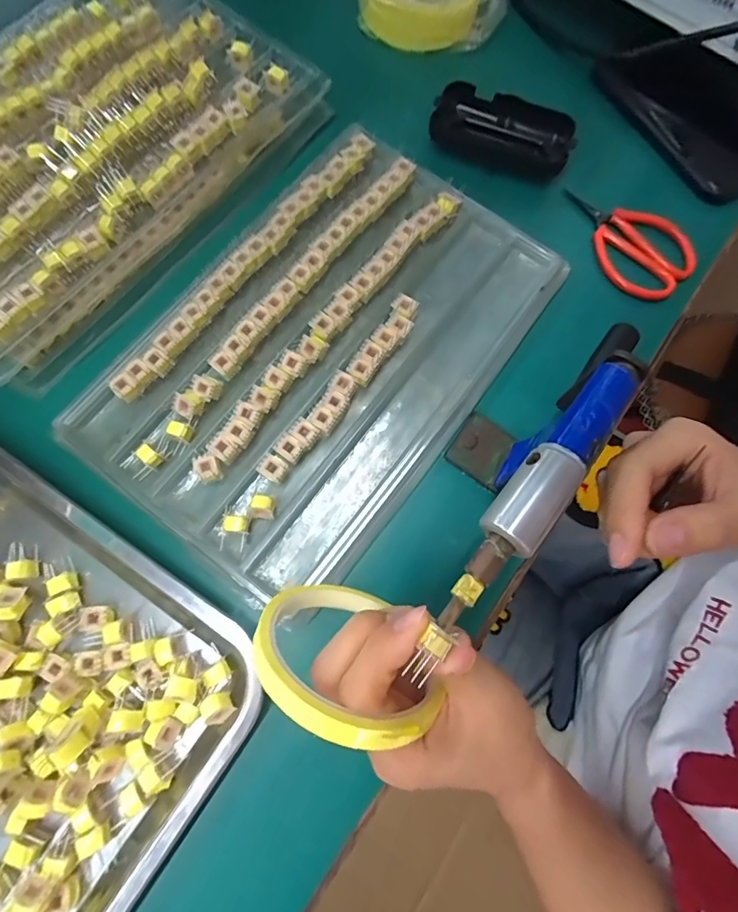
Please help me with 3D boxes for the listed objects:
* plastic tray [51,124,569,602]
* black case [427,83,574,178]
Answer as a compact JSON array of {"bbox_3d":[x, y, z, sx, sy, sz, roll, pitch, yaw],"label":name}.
[{"bbox_3d":[-0.030,-0.079,0.318,0.205,0.026,0.315,38,77,8],"label":"plastic tray"},{"bbox_3d":[0.107,-0.261,0.364,0.108,0.021,0.050,26,76,4],"label":"black case"}]

